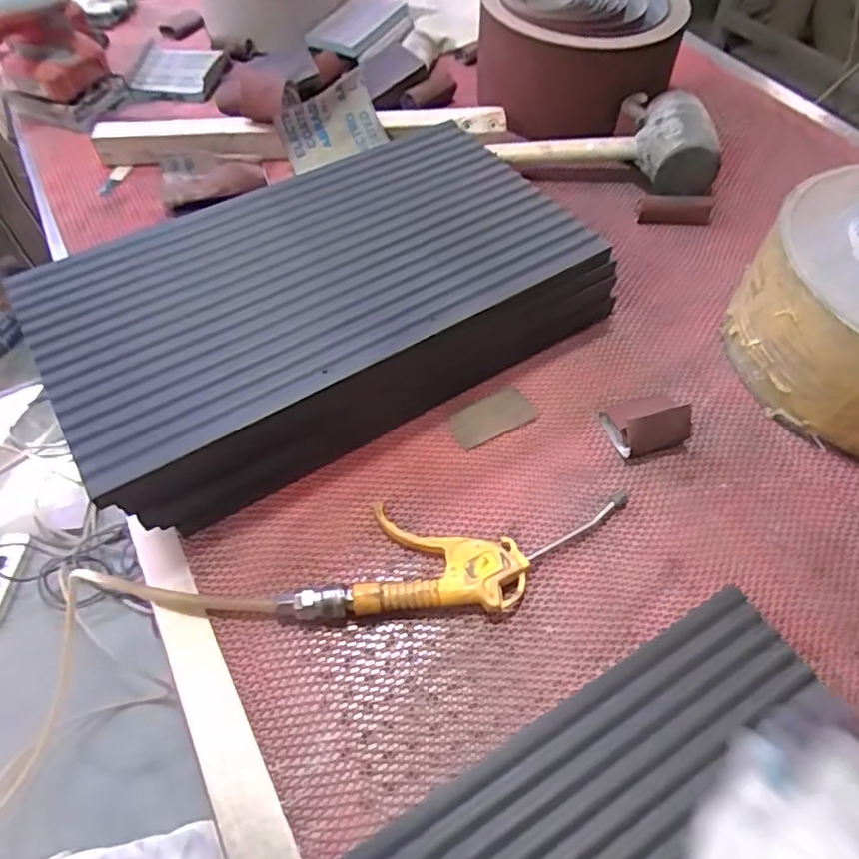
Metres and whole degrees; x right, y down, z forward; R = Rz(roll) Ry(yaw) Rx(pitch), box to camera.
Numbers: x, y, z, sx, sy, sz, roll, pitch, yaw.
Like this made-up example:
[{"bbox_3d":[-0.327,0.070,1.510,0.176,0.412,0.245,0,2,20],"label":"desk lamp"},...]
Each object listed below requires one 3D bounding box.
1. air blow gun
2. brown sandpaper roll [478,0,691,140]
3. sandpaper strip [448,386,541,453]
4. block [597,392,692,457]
[{"bbox_3d":[0.024,0.094,0.455,0.263,0.032,0.085,-3,56,-2],"label":"air blow gun"},{"bbox_3d":[0.179,-0.479,0.774,0.227,0.124,0.235,-4,56,-2],"label":"brown sandpaper roll"},{"bbox_3d":[0.054,-0.010,0.531,0.076,0.004,0.039,-24,59,-16],"label":"sandpaper strip"},{"bbox_3d":[0.178,-0.011,0.503,0.058,0.044,0.054,-12,57,-8],"label":"block"}]

